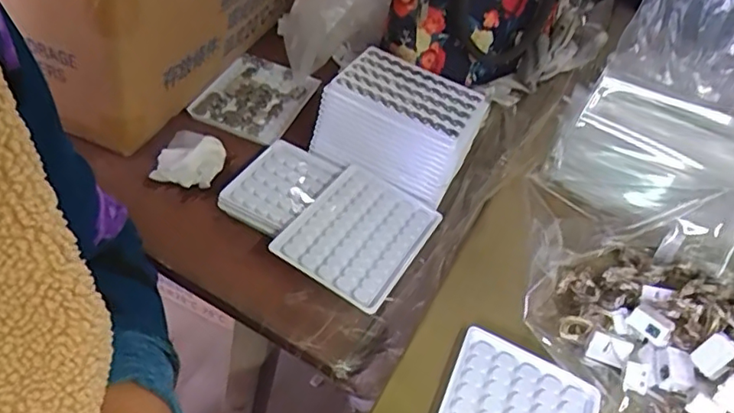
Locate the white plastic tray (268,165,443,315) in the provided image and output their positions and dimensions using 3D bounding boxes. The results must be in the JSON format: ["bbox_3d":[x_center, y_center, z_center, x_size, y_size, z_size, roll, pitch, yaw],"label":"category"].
[{"bbox_3d":[-0.006,0.021,0.475,0.092,0.010,0.121,31,46,12],"label":"white plastic tray"}]

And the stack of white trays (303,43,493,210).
[{"bbox_3d":[0.031,-0.076,0.534,0.131,0.070,0.104,29,46,12],"label":"stack of white trays"}]

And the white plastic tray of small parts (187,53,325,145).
[{"bbox_3d":[-0.112,-0.115,0.599,0.092,0.009,0.123,23,44,7],"label":"white plastic tray of small parts"}]

